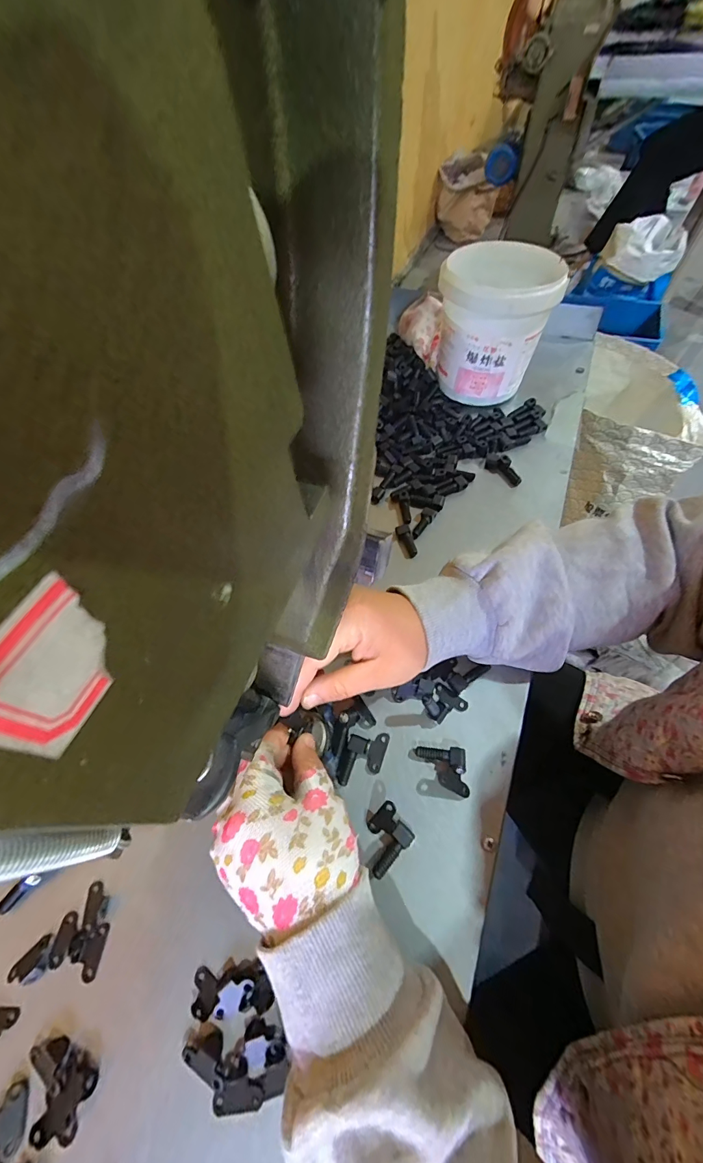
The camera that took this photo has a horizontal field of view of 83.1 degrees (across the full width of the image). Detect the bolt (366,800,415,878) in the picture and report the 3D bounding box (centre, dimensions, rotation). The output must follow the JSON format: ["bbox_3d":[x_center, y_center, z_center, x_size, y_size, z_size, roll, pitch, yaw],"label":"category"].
[{"bbox_3d":[0.022,0.175,0.272,0.036,0.016,0.029,-38,69,-17],"label":"bolt"}]

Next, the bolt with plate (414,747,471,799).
[{"bbox_3d":[0.067,0.139,0.291,0.035,0.011,0.032,0,63,0],"label":"bolt with plate"}]

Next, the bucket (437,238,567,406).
[{"bbox_3d":[0.160,-0.294,0.455,0.119,0.119,0.121,15,64,12],"label":"bucket"}]

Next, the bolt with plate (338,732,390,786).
[{"bbox_3d":[0.010,0.133,0.299,0.029,0.009,0.042,16,64,8],"label":"bolt with plate"}]

